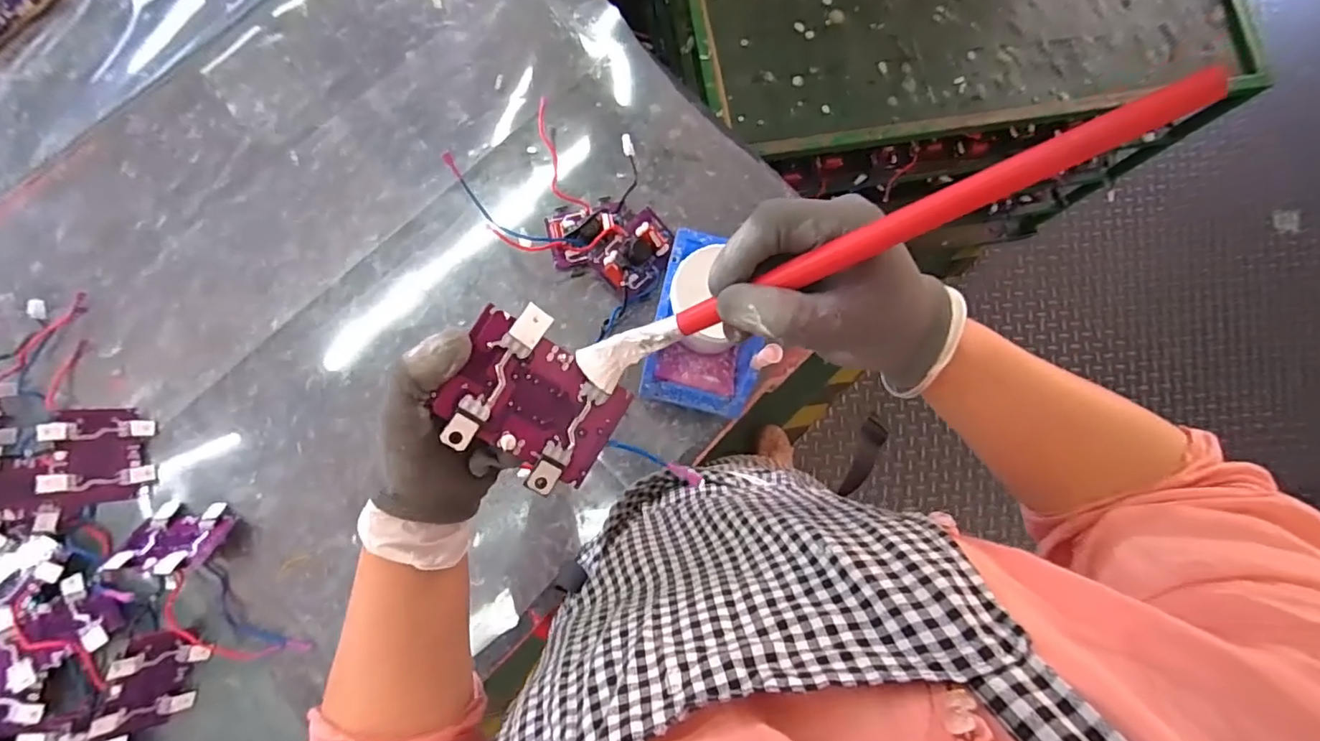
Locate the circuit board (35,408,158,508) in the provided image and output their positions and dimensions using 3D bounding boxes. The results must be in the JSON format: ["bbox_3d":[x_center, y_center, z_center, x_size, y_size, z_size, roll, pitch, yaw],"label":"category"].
[{"bbox_3d":[-0.587,0.088,0.584,0.015,0.086,0.097,-15,80,35],"label":"circuit board"}]

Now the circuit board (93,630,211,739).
[{"bbox_3d":[-0.508,0.312,0.562,0.016,0.083,0.093,10,83,25],"label":"circuit board"}]

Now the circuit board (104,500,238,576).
[{"bbox_3d":[-0.506,0.177,0.584,0.080,0.083,0.024,7,122,-1],"label":"circuit board"}]

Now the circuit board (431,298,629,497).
[{"bbox_3d":[-0.068,0.017,0.309,0.095,0.007,0.078,37,81,-21],"label":"circuit board"}]

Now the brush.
[{"bbox_3d":[0.072,-0.046,0.252,0.274,0.012,0.022,-22,83,29],"label":"brush"}]

